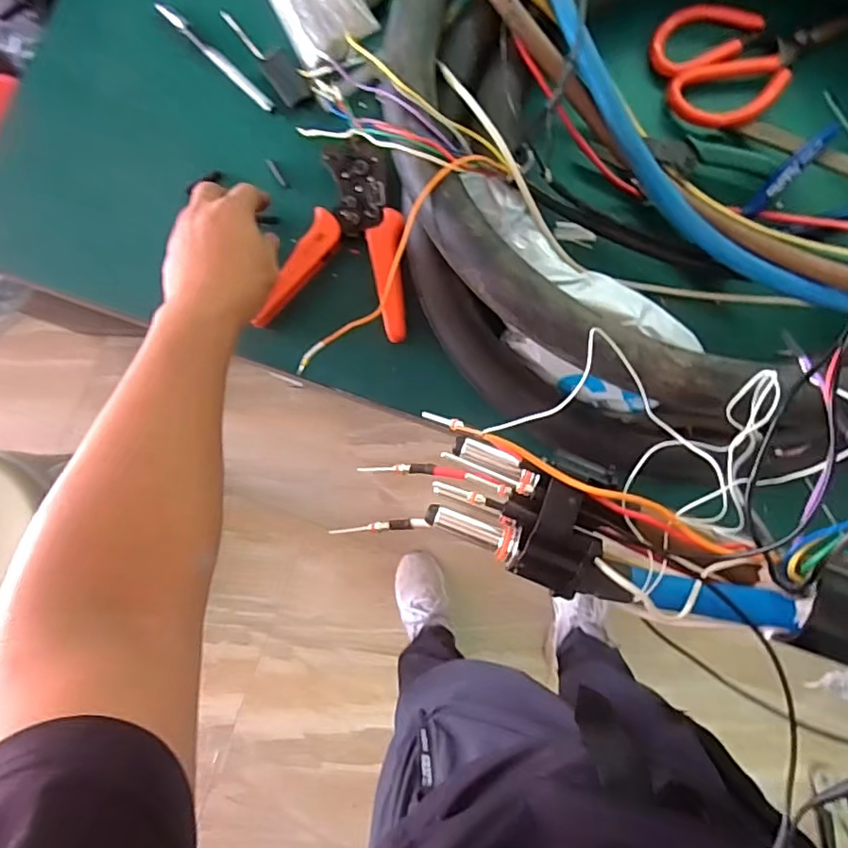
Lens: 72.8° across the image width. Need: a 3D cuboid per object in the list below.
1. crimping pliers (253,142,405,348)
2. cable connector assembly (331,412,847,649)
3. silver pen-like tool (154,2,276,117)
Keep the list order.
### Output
[{"bbox_3d":[-0.062,-0.158,0.475,0.114,0.024,0.167,9,84,2],"label":"crimping pliers"},{"bbox_3d":[0.126,0.056,0.254,0.301,0.053,0.070,14,84,2],"label":"cable connector assembly"},{"bbox_3d":[-0.186,-0.326,0.512,0.147,0.005,0.012,45,86,5],"label":"silver pen-like tool"}]

